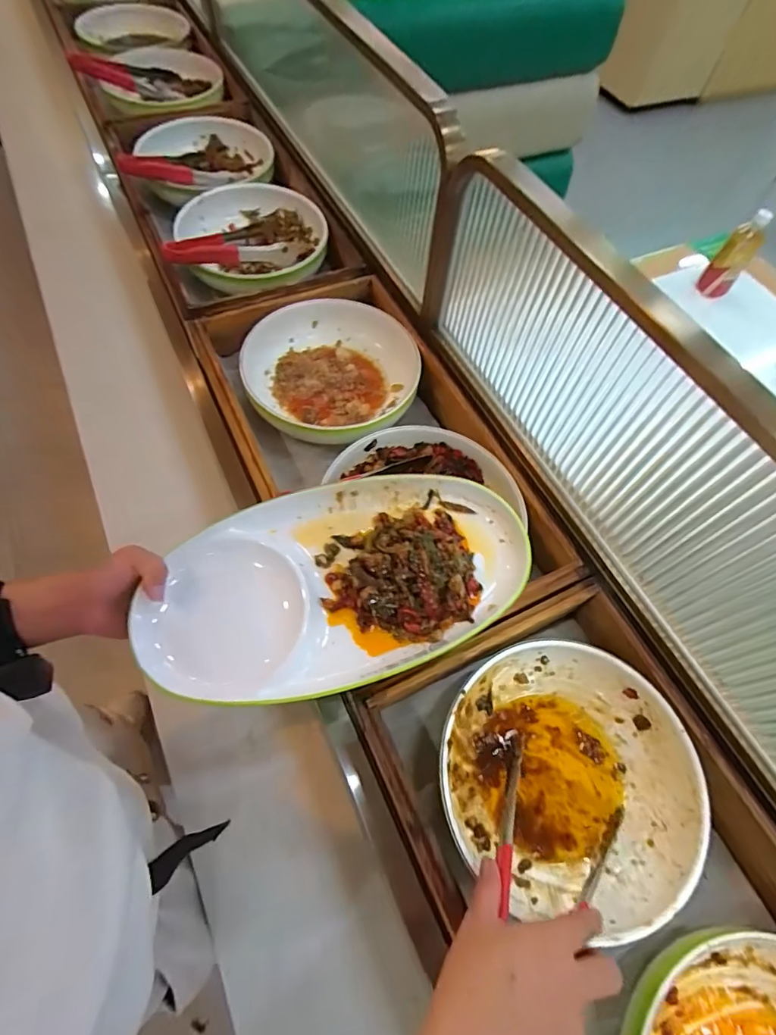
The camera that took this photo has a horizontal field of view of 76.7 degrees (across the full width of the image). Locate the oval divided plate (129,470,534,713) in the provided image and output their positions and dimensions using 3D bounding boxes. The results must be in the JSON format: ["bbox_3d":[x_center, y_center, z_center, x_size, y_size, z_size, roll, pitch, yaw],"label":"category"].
[{"bbox_3d":[-0.038,0.054,0.459,0.349,0.049,0.187,-17,65,-13],"label":"oval divided plate"}]

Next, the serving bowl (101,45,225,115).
[{"bbox_3d":[-0.458,-0.878,1.000,0.220,0.063,0.214,0,62,-4],"label":"serving bowl"}]

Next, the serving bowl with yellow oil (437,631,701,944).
[{"bbox_3d":[0.169,0.248,0.474,0.235,0.064,0.232,2,62,-3],"label":"serving bowl with yellow oil"}]

